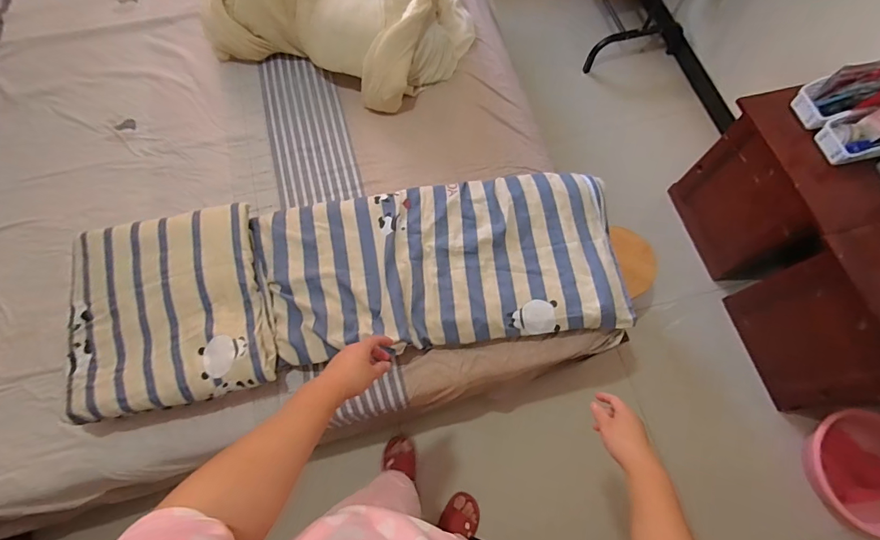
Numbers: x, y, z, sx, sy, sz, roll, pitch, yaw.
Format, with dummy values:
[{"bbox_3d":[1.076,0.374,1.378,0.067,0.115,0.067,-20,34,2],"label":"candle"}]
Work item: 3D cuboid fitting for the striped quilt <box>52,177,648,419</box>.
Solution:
[{"bbox_3d":[-0.197,0.015,1.005,1.303,0.107,0.447,-8,68,-6],"label":"striped quilt"}]

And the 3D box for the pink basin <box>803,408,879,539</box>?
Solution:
[{"bbox_3d":[1.266,0.601,1.209,0.305,0.143,0.345,3,68,3],"label":"pink basin"}]

